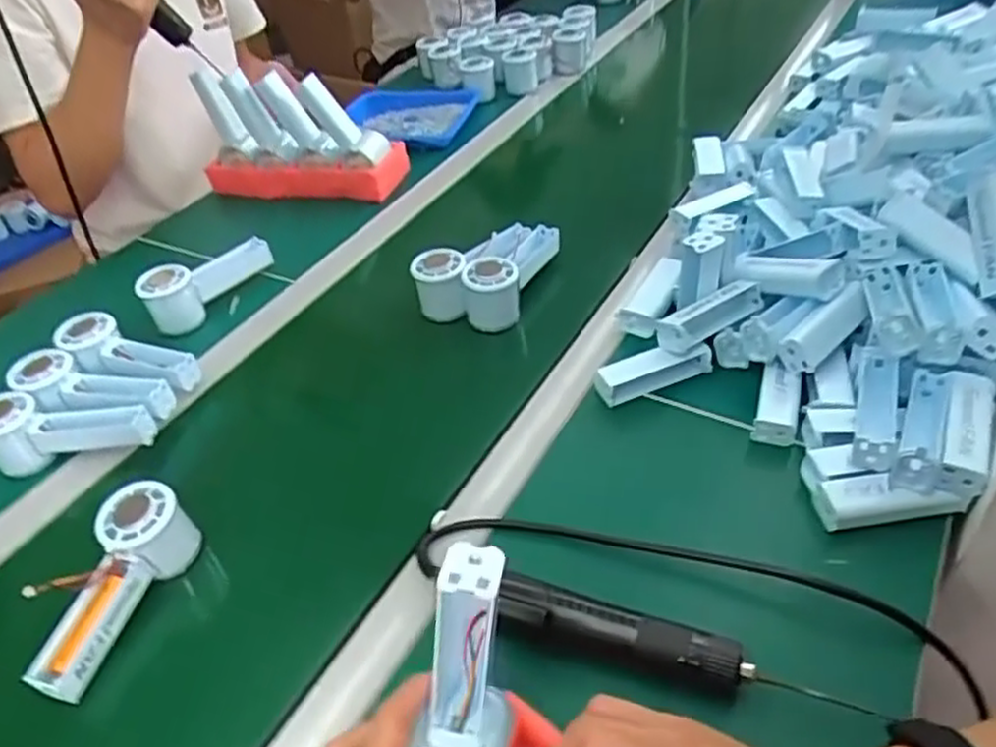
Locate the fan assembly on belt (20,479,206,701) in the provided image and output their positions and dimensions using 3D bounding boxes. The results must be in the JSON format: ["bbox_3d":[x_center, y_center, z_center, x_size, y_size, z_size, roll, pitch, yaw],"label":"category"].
[{"bbox_3d":[-0.285,0.155,0.538,0.048,0.077,0.148,11,57,19],"label":"fan assembly on belt"}]

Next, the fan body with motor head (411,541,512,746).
[{"bbox_3d":[-0.016,0.141,0.343,0.048,0.124,0.044,15,24,23],"label":"fan body with motor head"}]

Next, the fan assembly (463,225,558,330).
[{"bbox_3d":[0.016,-0.118,0.810,0.053,0.064,0.161,11,45,20],"label":"fan assembly"}]

